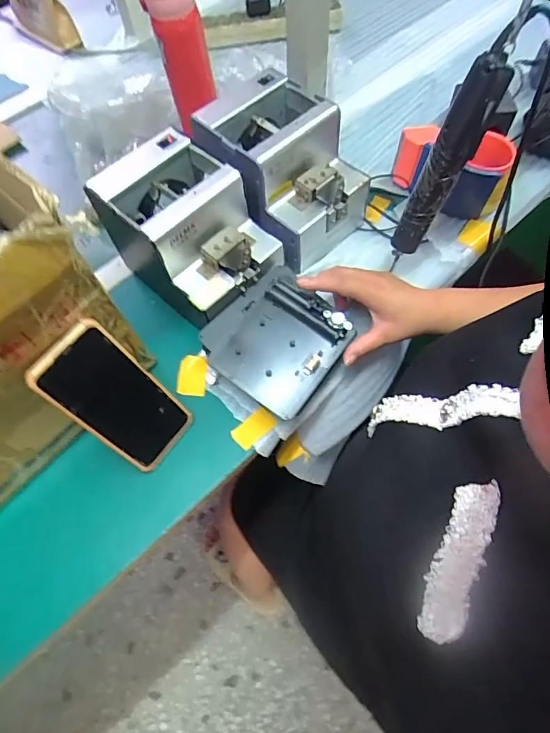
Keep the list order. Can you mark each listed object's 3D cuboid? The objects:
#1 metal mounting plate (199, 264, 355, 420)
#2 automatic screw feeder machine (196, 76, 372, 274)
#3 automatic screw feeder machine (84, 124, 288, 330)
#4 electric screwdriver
[{"bbox_3d":[0.004,-0.032,0.492,0.130,0.046,0.139,36,71,19],"label":"metal mounting plate"},{"bbox_3d":[0.011,-0.235,0.542,0.148,0.131,0.175,-40,68,-15],"label":"automatic screw feeder machine"},{"bbox_3d":[-0.097,-0.154,0.508,0.180,0.125,0.126,40,72,20],"label":"automatic screw feeder machine"},{"bbox_3d":[0.174,-0.206,0.457,0.035,0.204,0.028,41,48,20],"label":"electric screwdriver"}]

